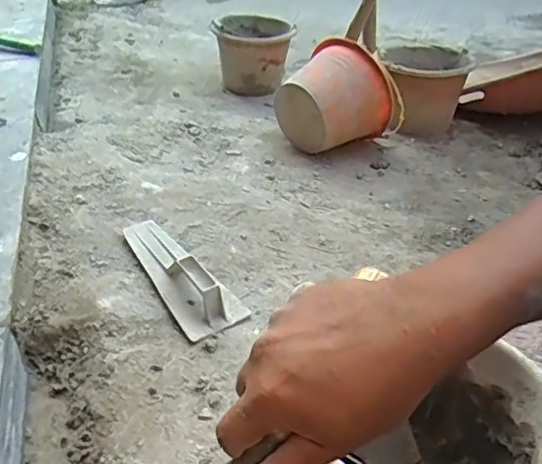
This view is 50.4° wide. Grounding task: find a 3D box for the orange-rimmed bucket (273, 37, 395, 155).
[{"bbox_3d":[0.155,-0.352,1.484,0.226,0.237,0.217,-28,43,-29],"label":"orange-rimmed bucket"}]

